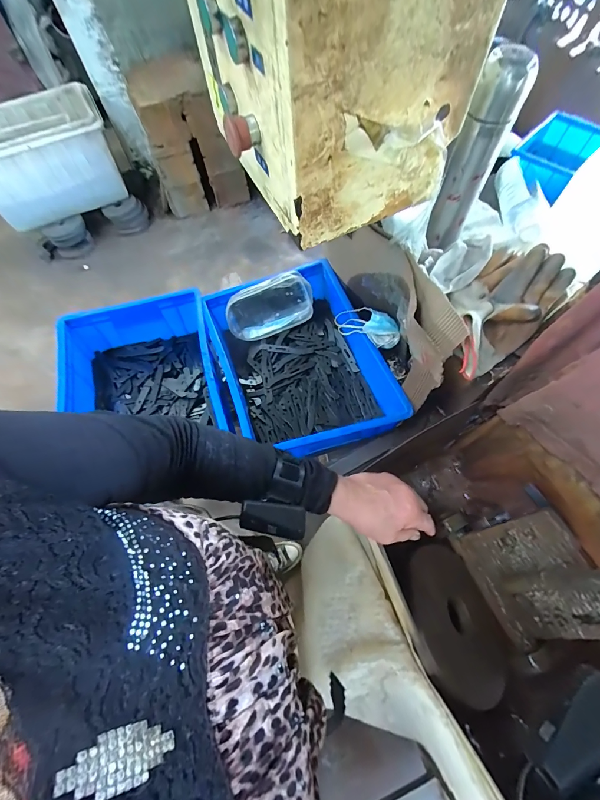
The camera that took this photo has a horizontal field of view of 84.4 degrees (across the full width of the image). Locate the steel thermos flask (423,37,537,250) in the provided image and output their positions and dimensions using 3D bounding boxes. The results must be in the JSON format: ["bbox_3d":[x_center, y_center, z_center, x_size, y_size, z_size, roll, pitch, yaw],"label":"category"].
[{"bbox_3d":[0.233,-0.323,0.458,0.060,0.220,0.054,36,71,16],"label":"steel thermos flask"}]

